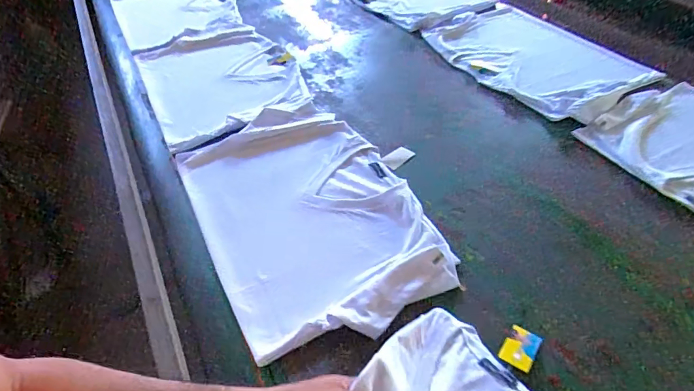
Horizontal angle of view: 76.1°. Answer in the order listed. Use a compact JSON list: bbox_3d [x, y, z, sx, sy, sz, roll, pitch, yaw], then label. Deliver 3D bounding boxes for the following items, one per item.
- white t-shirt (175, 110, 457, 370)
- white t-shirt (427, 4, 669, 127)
[{"bbox_3d":[-0.068,0.016,0.813,0.371,0.023,0.544,-24,49,-16],"label":"white t-shirt"},{"bbox_3d":[0.482,-0.373,1.154,0.373,0.022,0.539,-27,50,-19],"label":"white t-shirt"}]

